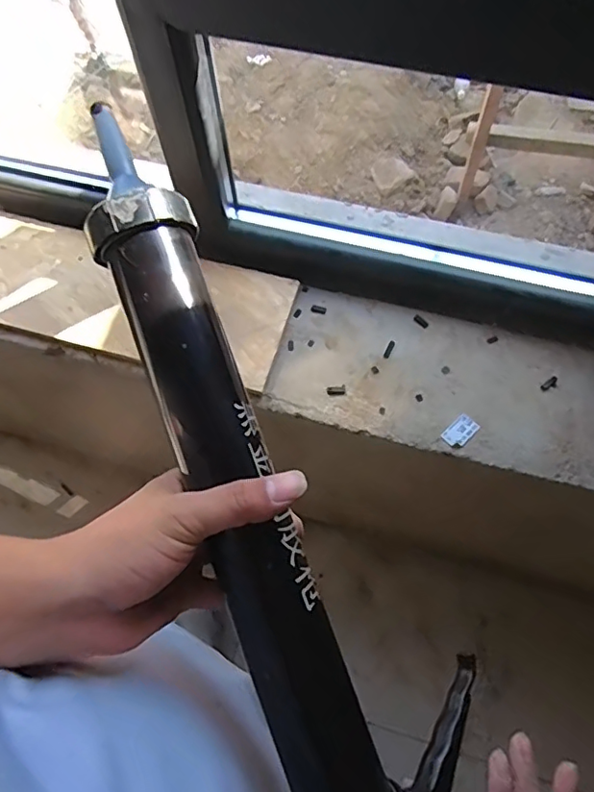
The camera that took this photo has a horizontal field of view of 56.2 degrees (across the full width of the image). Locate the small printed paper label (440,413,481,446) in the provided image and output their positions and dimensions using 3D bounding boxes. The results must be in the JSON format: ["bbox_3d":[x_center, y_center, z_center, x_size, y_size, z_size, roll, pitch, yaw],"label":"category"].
[{"bbox_3d":[0.220,0.048,0.746,0.048,0.004,0.030,-41,72,-14],"label":"small printed paper label"}]

